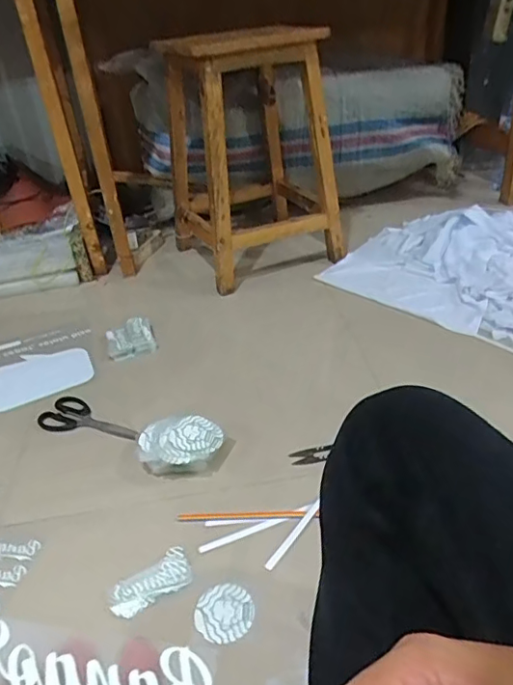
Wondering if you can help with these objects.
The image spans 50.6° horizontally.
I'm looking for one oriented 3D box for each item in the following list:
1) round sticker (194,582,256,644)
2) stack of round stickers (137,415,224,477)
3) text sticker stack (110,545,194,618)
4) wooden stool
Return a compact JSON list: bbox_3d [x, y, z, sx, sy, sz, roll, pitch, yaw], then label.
[{"bbox_3d":[-0.037,0.310,0.625,0.068,0.004,0.067,-3,35,2],"label":"round sticker"},{"bbox_3d":[-0.114,0.158,0.815,0.124,0.055,0.088,2,35,9],"label":"stack of round stickers"},{"bbox_3d":[-0.127,0.293,0.659,0.100,0.011,0.051,-25,40,-27],"label":"text sticker stack"},{"bbox_3d":[-0.016,-0.433,1.263,0.311,0.503,0.362,-18,36,-19],"label":"wooden stool"}]

